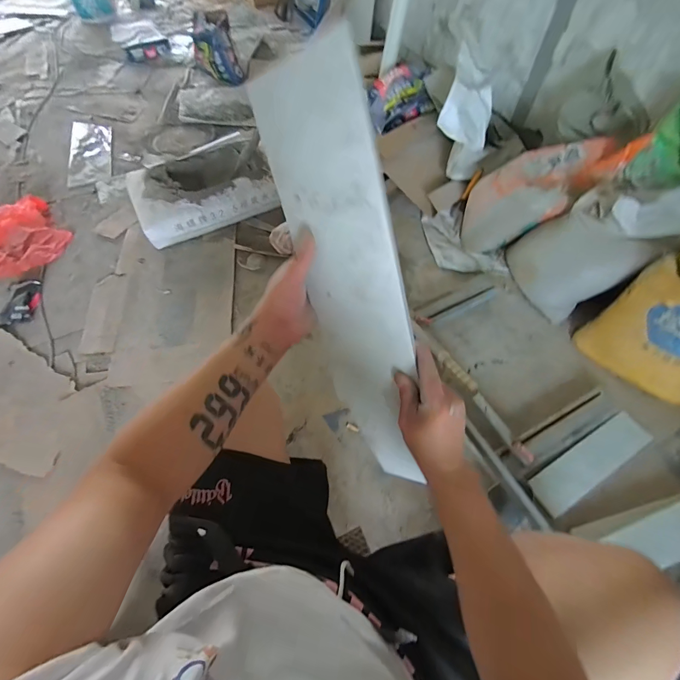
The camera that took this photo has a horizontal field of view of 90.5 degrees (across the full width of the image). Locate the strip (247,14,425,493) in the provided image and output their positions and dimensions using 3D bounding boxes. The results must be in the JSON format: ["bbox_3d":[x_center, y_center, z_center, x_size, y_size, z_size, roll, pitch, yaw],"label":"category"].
[{"bbox_3d":[0.018,-0.034,0.415,0.142,0.508,0.012,7,33,36],"label":"strip"}]

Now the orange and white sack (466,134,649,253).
[{"bbox_3d":[0.692,-0.539,1.194,0.572,0.185,0.280,-27,58,27],"label":"orange and white sack"}]

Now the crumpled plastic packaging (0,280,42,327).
[{"bbox_3d":[-1.190,-0.143,1.260,0.104,0.048,0.200,9,62,7],"label":"crumpled plastic packaging"}]

